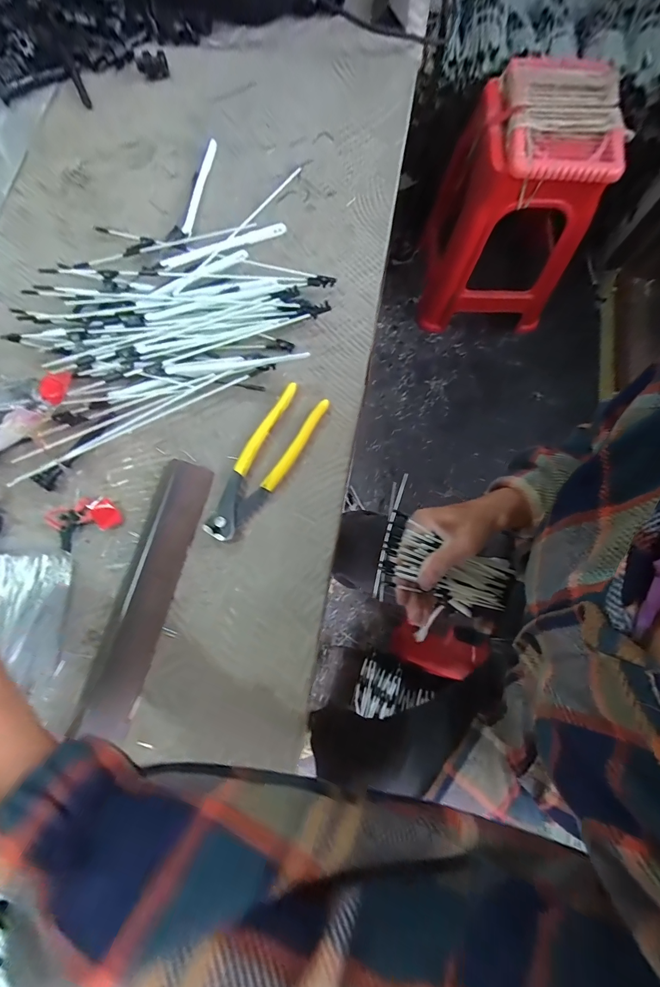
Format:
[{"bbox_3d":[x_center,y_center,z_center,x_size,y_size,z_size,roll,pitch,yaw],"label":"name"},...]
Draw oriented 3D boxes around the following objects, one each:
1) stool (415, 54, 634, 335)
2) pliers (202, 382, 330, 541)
[{"bbox_3d":[0.523,-0.786,1.103,0.392,0.582,0.356,9,78,4],"label":"stool"},{"bbox_3d":[-0.061,-0.030,0.353,0.046,0.013,0.163,28,77,9],"label":"pliers"}]

